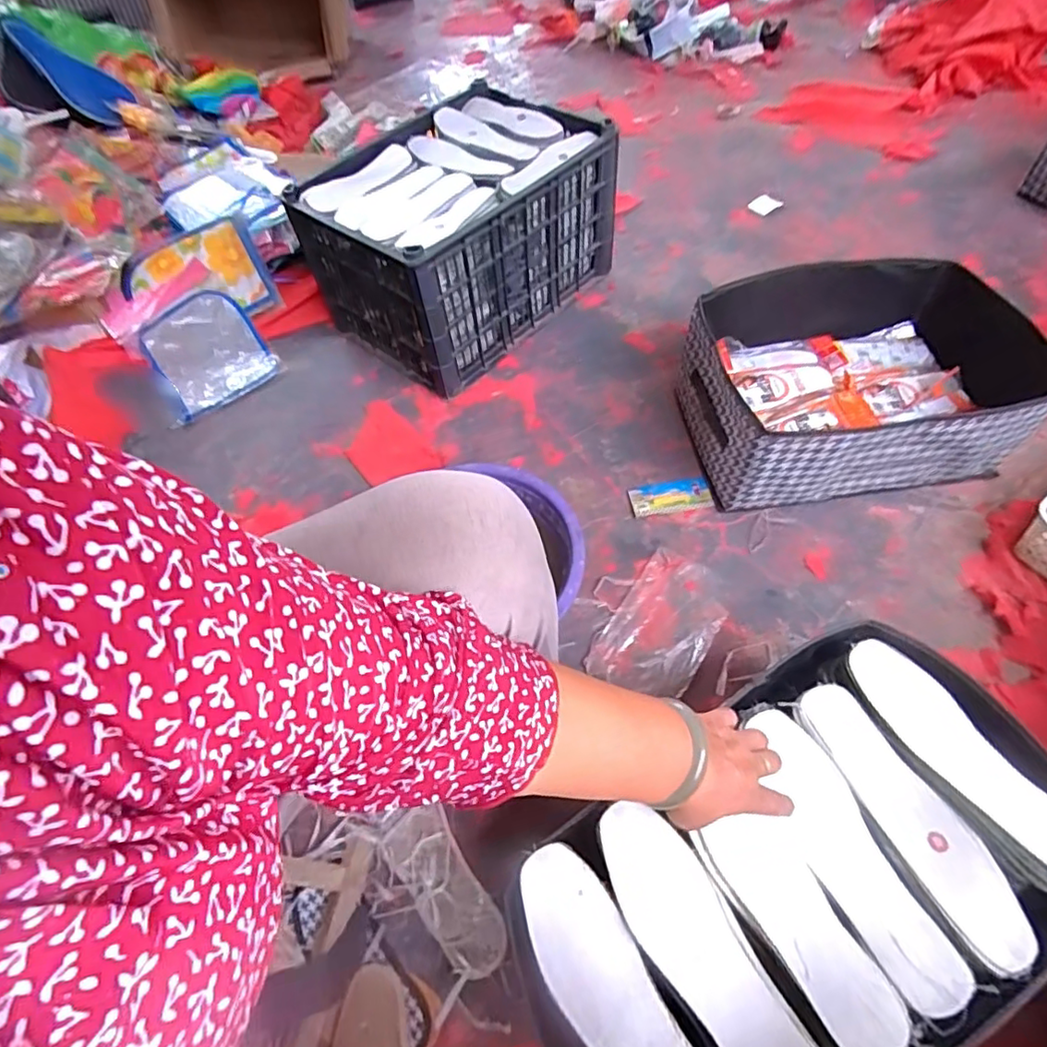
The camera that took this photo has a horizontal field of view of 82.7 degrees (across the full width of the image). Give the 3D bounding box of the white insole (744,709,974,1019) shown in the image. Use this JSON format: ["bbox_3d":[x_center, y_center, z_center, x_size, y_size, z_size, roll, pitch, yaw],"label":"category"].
[{"bbox_3d":[0.273,0.274,0.508,0.063,0.018,0.231,-20,59,-8],"label":"white insole"}]

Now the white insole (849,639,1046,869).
[{"bbox_3d":[0.398,0.207,0.539,0.066,0.012,0.230,-27,59,-13],"label":"white insole"}]

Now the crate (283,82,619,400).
[{"bbox_3d":[-0.116,-0.542,1.120,0.370,0.271,0.473,36,66,24],"label":"crate"}]

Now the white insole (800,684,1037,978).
[{"bbox_3d":[0.337,0.245,0.514,0.070,0.014,0.228,-23,58,-10],"label":"white insole"}]

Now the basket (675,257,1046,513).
[{"bbox_3d":[0.499,-0.211,0.906,0.465,0.183,0.329,-8,57,-1],"label":"basket"}]

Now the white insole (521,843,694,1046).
[{"bbox_3d":[0.070,0.362,0.444,0.071,0.021,0.228,-29,59,-14],"label":"white insole"}]

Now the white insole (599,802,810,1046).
[{"bbox_3d":[0.137,0.332,0.453,0.070,0.020,0.228,-26,59,-12],"label":"white insole"}]

